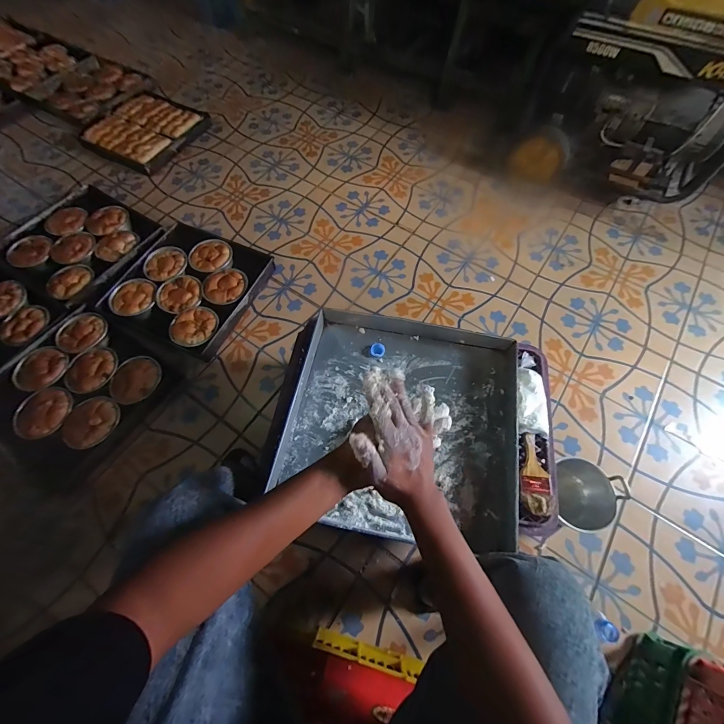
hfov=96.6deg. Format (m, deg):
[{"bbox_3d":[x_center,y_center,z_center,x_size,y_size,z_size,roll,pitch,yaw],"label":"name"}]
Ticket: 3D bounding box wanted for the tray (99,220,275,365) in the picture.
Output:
[{"bbox_3d":[-0.611,-0.284,1.144,0.452,0.048,0.467,25,66,9],"label":"tray"}]

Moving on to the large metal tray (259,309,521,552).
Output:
[{"bbox_3d":[0.070,0.111,0.696,0.519,0.076,0.467,10,65,6],"label":"large metal tray"}]

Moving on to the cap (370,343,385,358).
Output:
[{"bbox_3d":[0.038,-0.029,0.773,0.034,0.010,0.034,-1,65,1],"label":"cap"}]

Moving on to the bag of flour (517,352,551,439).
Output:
[{"bbox_3d":[0.369,0.065,0.700,0.080,0.046,0.191,7,65,5],"label":"bag of flour"}]

